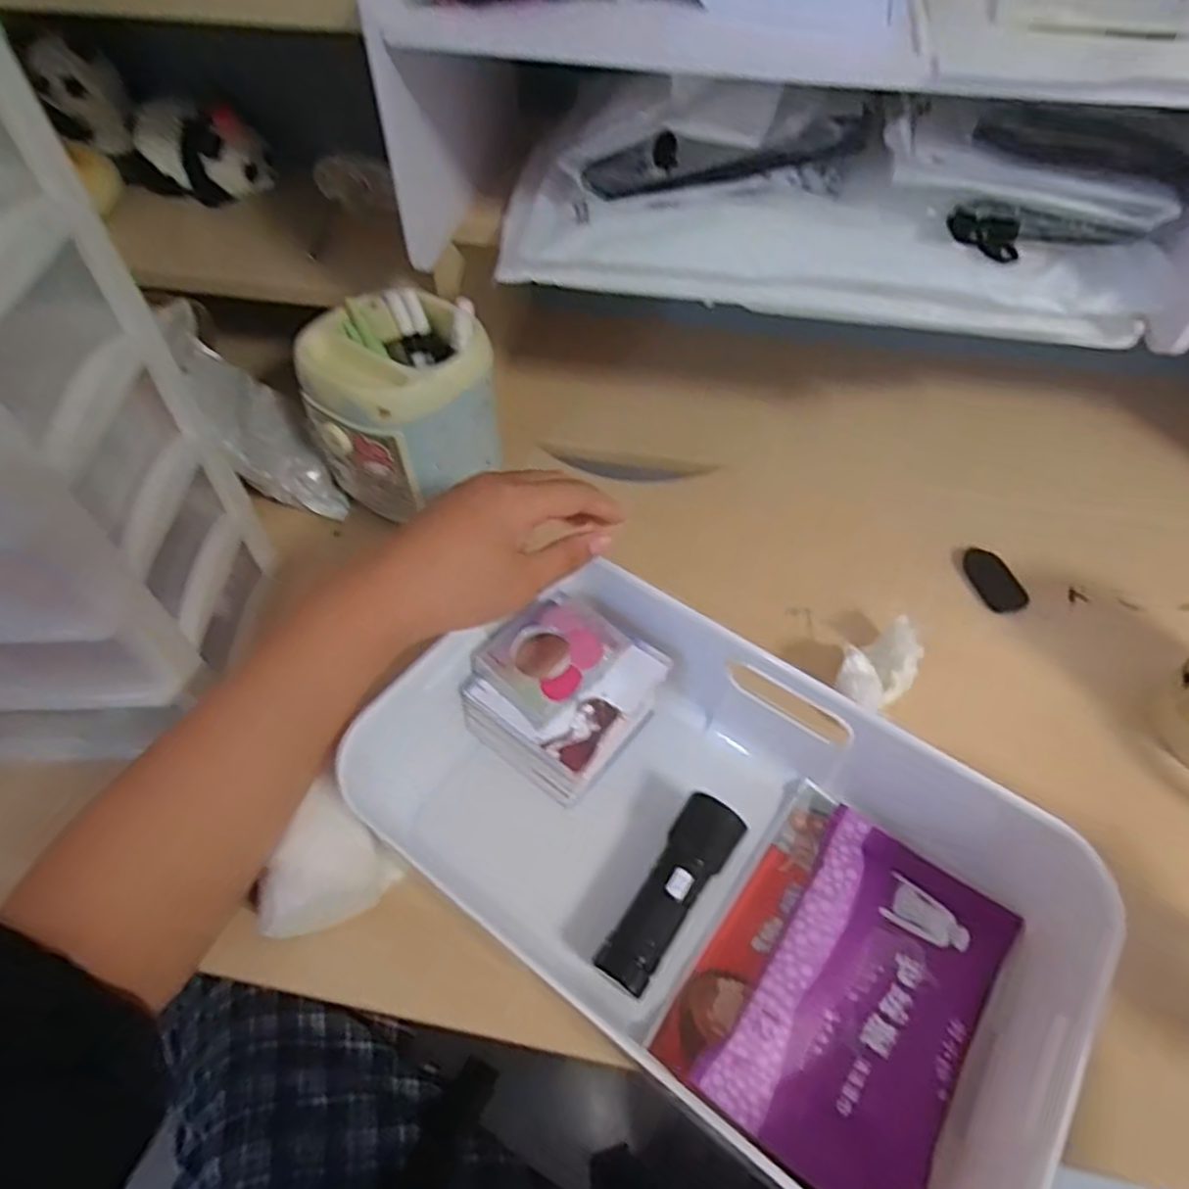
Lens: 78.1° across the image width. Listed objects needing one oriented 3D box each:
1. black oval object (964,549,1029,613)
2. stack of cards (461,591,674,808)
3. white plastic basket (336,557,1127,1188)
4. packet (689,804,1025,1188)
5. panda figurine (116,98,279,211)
[{"bbox_3d":[0.261,-0.010,0.482,0.026,0.006,0.050,-13,56,-8],"label":"black oval object"},{"bbox_3d":[-0.018,0.054,0.394,0.080,0.059,0.089,34,62,22],"label":"stack of cards"},{"bbox_3d":[0.058,0.111,0.350,0.310,0.078,0.207,30,61,20],"label":"white plastic basket"},{"bbox_3d":[0.121,0.176,0.321,0.089,0.017,0.145,31,61,21],"label":"packet"},{"bbox_3d":[-0.313,-0.343,0.581,0.112,0.065,0.044,5,55,4],"label":"panda figurine"}]

